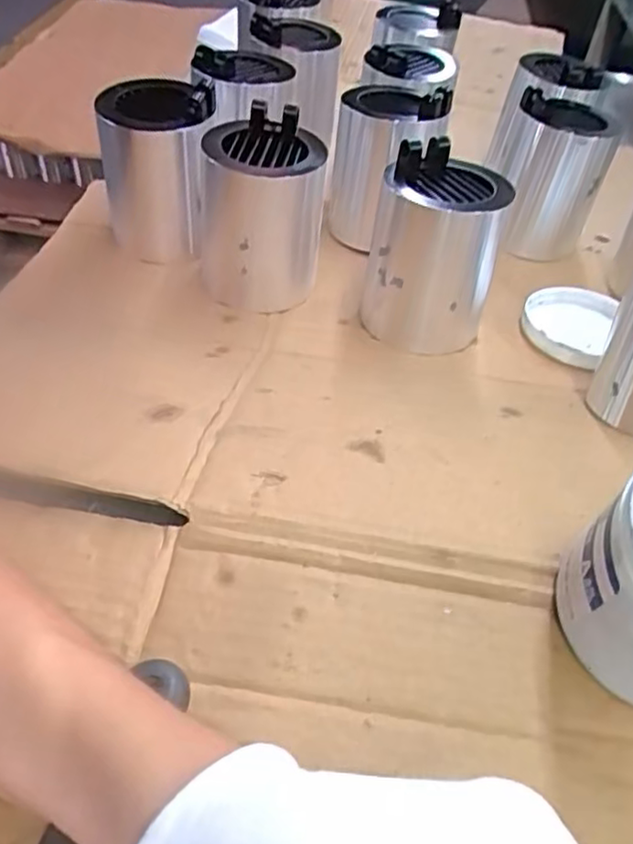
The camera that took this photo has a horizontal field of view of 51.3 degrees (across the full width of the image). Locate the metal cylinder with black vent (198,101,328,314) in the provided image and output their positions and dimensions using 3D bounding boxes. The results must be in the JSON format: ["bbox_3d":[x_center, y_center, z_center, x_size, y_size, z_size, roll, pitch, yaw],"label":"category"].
[{"bbox_3d":[-0.042,-0.156,0.485,0.088,0.107,0.097,-3,48,-10],"label":"metal cylinder with black vent"}]

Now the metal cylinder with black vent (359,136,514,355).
[{"bbox_3d":[0.079,-0.121,0.461,0.082,0.111,0.082,5,47,-3],"label":"metal cylinder with black vent"}]

